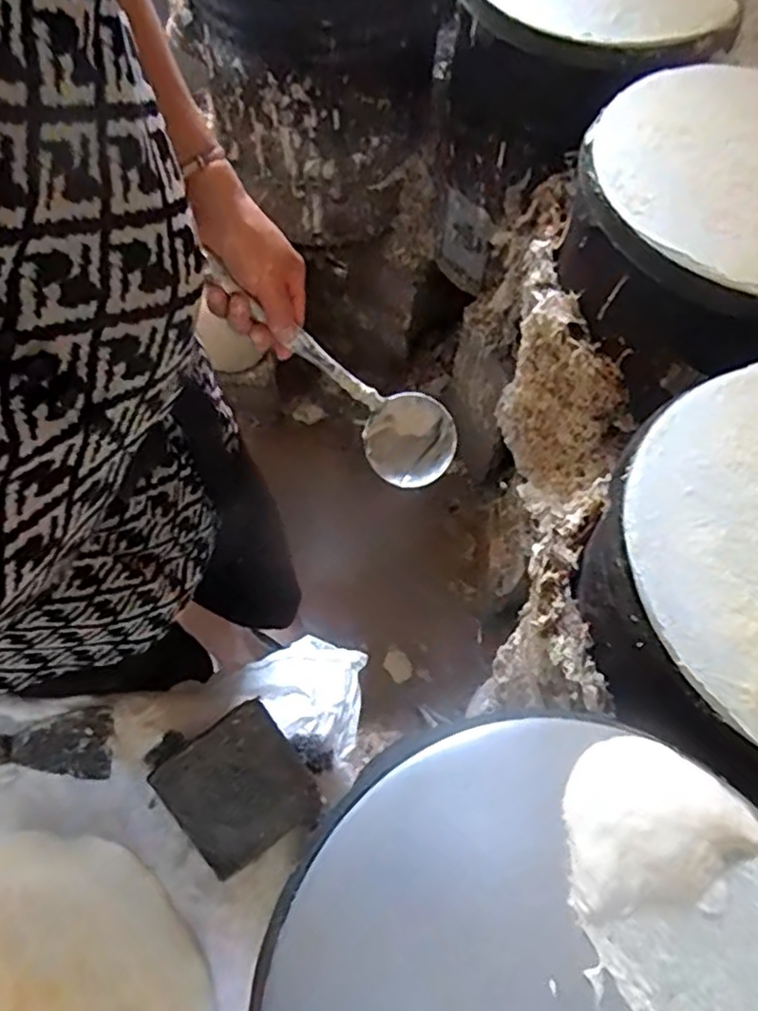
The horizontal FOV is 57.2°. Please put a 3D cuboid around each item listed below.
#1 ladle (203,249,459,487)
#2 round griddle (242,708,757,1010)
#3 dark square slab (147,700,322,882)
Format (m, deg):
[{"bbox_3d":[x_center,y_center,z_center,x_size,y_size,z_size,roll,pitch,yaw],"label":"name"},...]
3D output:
[{"bbox_3d":[-0.040,-0.128,0.661,0.078,0.293,0.080,-6,53,46],"label":"ladle"},{"bbox_3d":[0.117,0.313,0.404,0.345,0.036,0.362,1,64,-1],"label":"round griddle"},{"bbox_3d":[-0.140,0.278,0.681,0.128,0.023,0.127,-35,88,-9],"label":"dark square slab"}]

